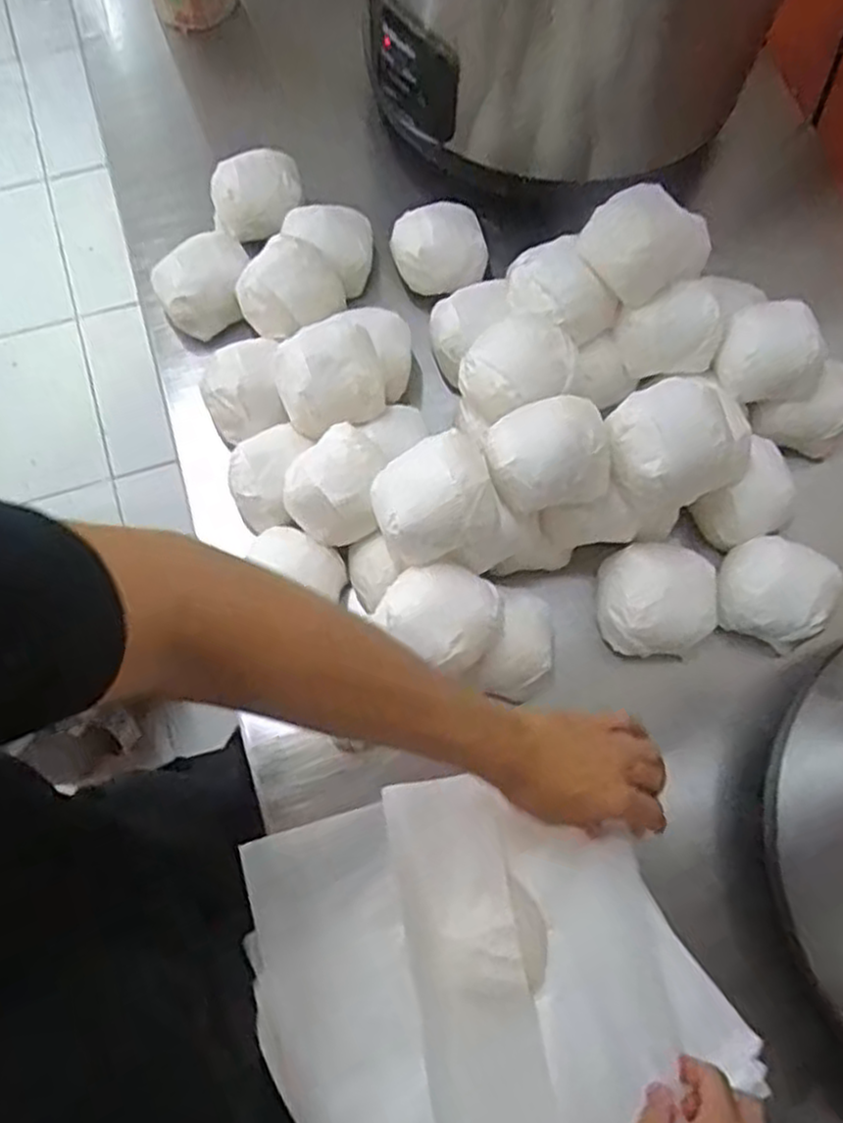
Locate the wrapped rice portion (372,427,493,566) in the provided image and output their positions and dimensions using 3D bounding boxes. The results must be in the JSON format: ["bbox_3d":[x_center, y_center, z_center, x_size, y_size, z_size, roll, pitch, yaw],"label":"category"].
[{"bbox_3d":[0.010,-0.045,0.542,0.086,0.045,0.067,-27,55,19],"label":"wrapped rice portion"}]

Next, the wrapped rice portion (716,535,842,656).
[{"bbox_3d":[0.276,0.024,0.604,0.081,0.050,0.076,0,71,-1],"label":"wrapped rice portion"}]

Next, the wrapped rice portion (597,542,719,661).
[{"bbox_3d":[0.179,0.027,0.590,0.081,0.051,0.081,4,71,0],"label":"wrapped rice portion"}]

